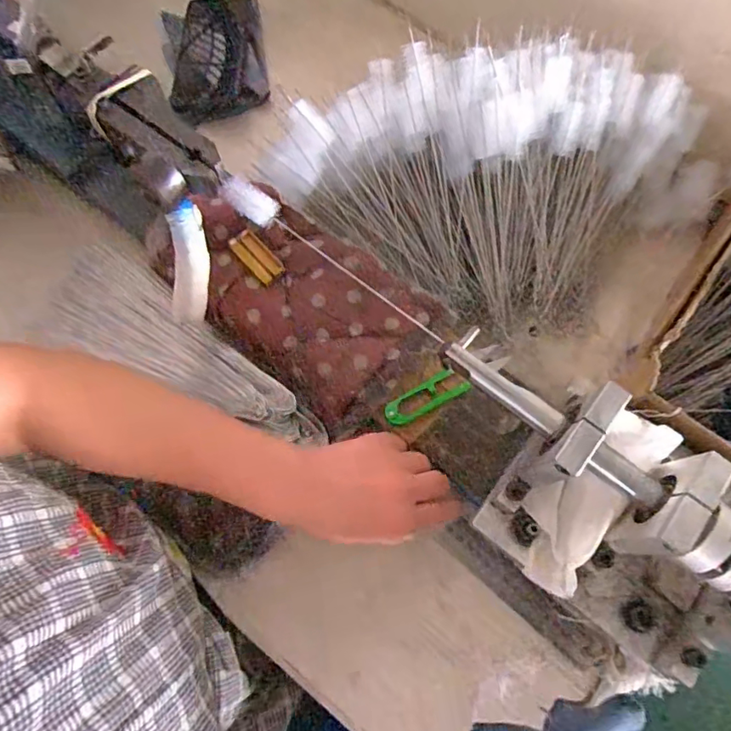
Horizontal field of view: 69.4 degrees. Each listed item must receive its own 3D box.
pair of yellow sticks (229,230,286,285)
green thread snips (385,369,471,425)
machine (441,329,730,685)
[{"bbox_3d":[-0.095,-0.095,0.459,0.023,0.013,0.049,-40,78,-13],"label":"pair of yellow sticks"},{"bbox_3d":[0.049,0.026,0.429,0.073,0.009,0.022,-27,75,-10],"label":"green thread snips"},{"bbox_3d":[0.185,0.103,0.334,0.333,0.121,0.132,33,74,8],"label":"machine"}]

